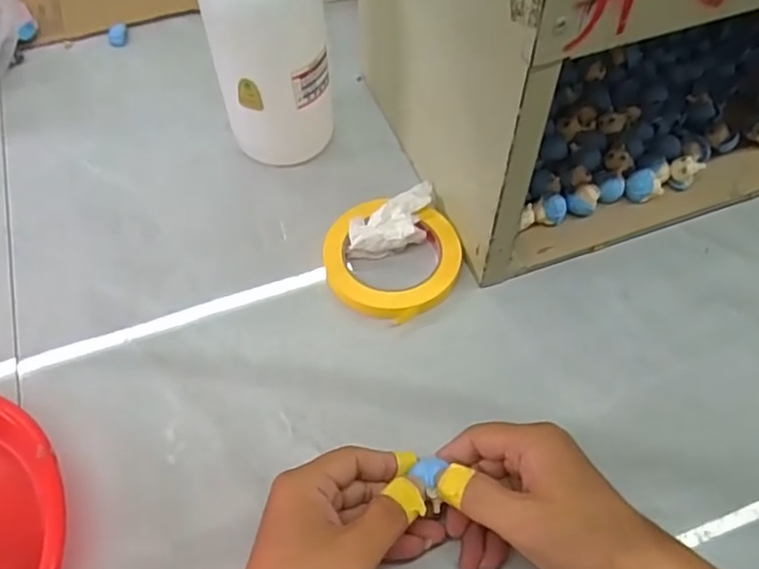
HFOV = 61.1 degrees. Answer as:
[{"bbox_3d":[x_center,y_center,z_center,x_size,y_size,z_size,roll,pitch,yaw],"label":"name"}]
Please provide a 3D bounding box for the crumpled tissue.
[{"bbox_3d":[0.015,-0.048,0.535,0.089,0.029,0.044,-29,60,-18],"label":"crumpled tissue"}]

